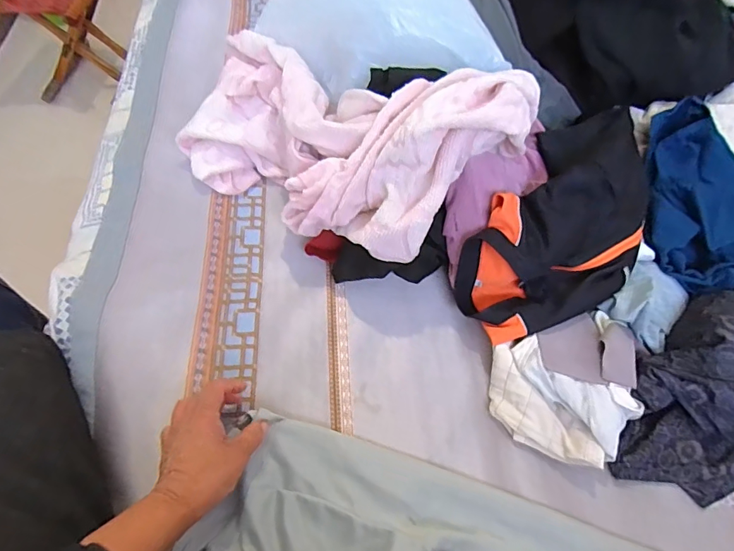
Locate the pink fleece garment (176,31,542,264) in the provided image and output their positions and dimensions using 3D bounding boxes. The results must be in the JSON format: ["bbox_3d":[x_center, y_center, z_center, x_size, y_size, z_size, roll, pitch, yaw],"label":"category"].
[{"bbox_3d":[-0.054,-0.184,0.612,0.497,0.167,0.227,19,58,32],"label":"pink fleece garment"}]

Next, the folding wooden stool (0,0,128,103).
[{"bbox_3d":[-0.940,-0.797,1.467,0.254,0.285,0.348,6,58,3],"label":"folding wooden stool"}]

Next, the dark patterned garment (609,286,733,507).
[{"bbox_3d":[0.414,0.130,0.514,0.296,0.089,0.166,-36,66,-21],"label":"dark patterned garment"}]

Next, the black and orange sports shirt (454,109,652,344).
[{"bbox_3d":[0.268,-0.077,0.584,0.175,0.118,0.368,32,63,17],"label":"black and orange sports shirt"}]

